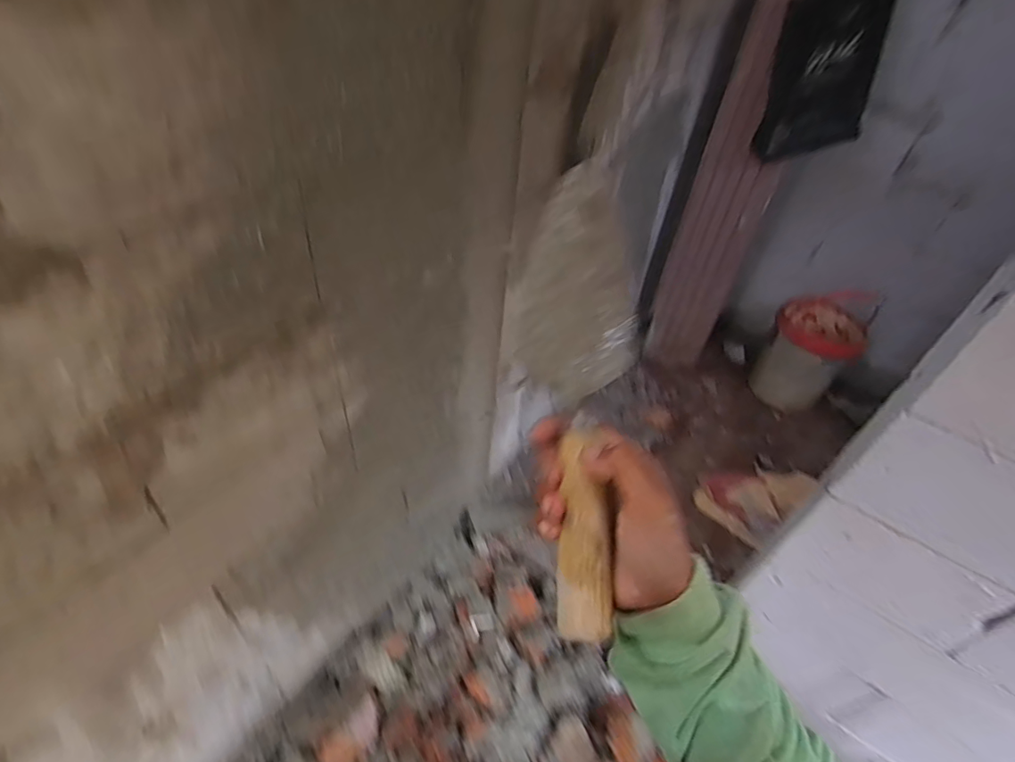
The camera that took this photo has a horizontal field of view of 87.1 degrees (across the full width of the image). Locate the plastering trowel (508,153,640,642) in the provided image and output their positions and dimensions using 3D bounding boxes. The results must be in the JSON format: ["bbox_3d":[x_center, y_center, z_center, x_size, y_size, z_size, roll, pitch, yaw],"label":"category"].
[{"bbox_3d":[0.051,0.002,0.374,0.088,0.059,0.317,3,73,-4],"label":"plastering trowel"}]

